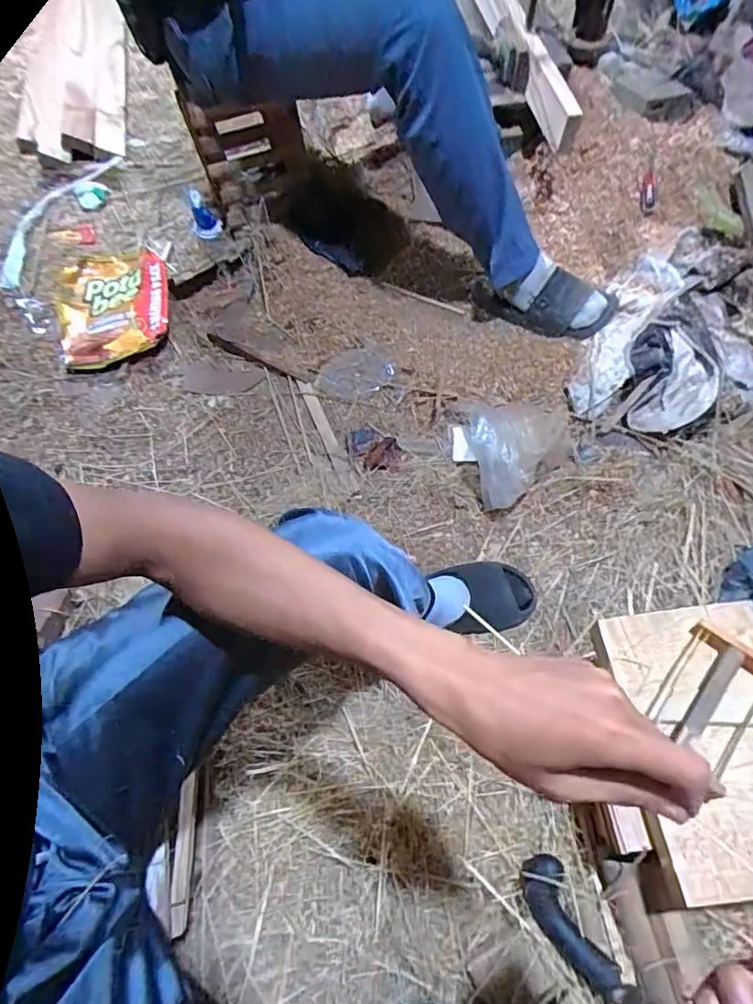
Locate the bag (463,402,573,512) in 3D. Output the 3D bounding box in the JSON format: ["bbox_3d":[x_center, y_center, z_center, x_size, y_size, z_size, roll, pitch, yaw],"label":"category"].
[{"bbox_3d":[0.254,-0.110,0.920,0.184,0.090,0.212,-5,63,-1],"label":"bag"}]

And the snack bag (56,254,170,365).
[{"bbox_3d":[-0.536,-0.408,1.107,0.227,0.054,0.278,-14,63,-6],"label":"snack bag"}]

